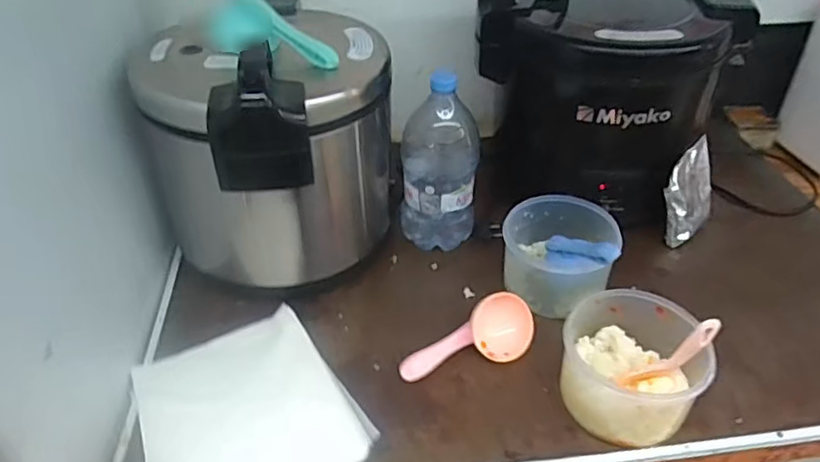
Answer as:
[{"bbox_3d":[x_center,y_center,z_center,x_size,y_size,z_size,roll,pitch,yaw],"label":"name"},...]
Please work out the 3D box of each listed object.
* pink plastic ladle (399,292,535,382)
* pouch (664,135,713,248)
[{"bbox_3d":[0.089,0.157,0.837,0.206,0.063,0.079,-21,43,-23],"label":"pink plastic ladle"},{"bbox_3d":[0.490,-0.067,1.030,0.141,0.140,0.030,-45,31,-23],"label":"pouch"}]

